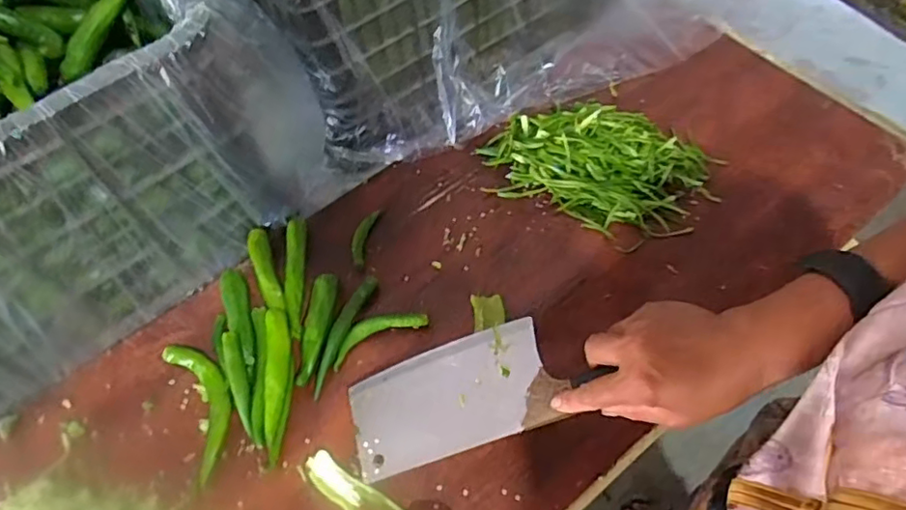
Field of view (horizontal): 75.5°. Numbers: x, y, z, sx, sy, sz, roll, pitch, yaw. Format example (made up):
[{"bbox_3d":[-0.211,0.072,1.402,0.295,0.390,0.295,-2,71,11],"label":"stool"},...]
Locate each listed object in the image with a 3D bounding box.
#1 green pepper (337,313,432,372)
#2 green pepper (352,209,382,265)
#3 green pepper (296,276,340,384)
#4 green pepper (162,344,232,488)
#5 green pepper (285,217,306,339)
[{"bbox_3d":[-0.073,0.073,0.567,0.098,0.009,0.028,-25,60,-9],"label":"green pepper"},{"bbox_3d":[-0.095,-0.021,0.622,0.017,0.014,0.066,8,60,10],"label":"green pepper"},{"bbox_3d":[-0.131,0.069,0.564,0.028,0.025,0.107,2,59,7],"label":"green pepper"},{"bbox_3d":[-0.225,0.134,0.533,0.045,0.024,0.131,-27,60,-11],"label":"green pepper"},{"bbox_3d":[-0.160,0.020,0.594,0.018,0.015,0.132,-8,59,1],"label":"green pepper"}]

